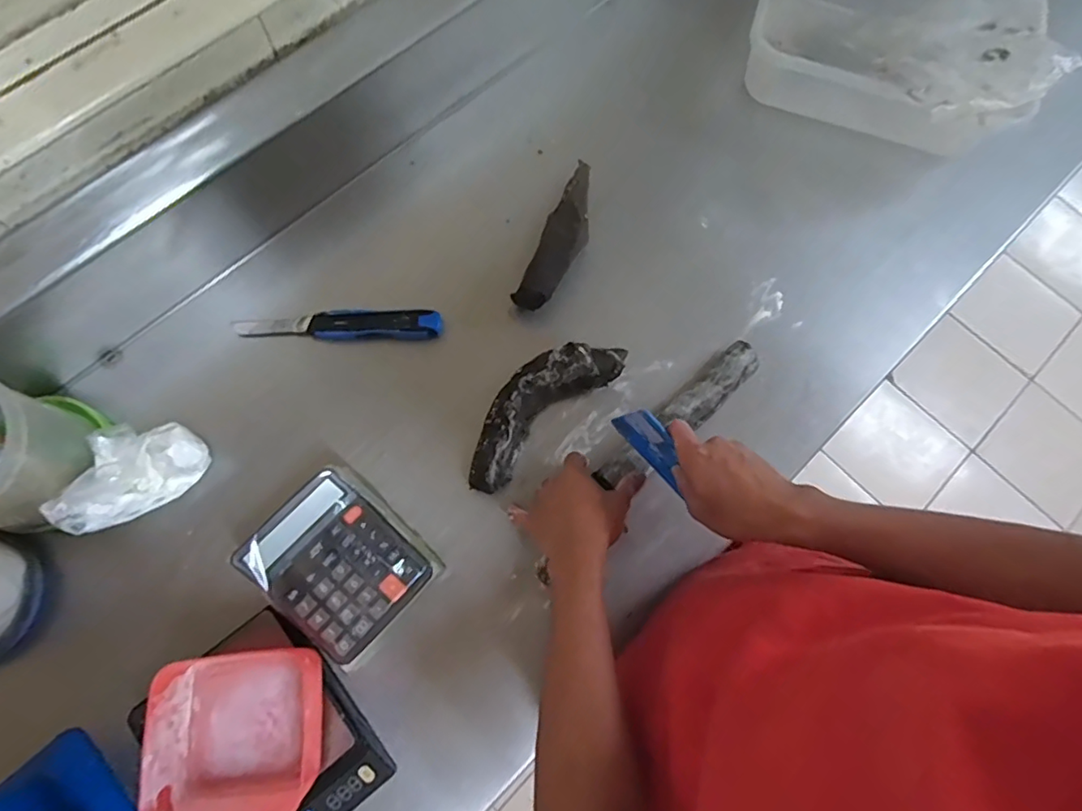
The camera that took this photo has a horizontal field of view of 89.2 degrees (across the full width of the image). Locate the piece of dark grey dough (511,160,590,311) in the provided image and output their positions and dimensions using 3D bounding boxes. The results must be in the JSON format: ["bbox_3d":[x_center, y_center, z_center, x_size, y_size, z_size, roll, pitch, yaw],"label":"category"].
[{"bbox_3d":[0.029,-0.204,0.670,0.049,0.055,0.206,24,75,5],"label":"piece of dark grey dough"}]

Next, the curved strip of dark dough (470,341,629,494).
[{"bbox_3d":[0.000,-0.003,0.618,0.232,0.054,0.077,-43,80,-12],"label":"curved strip of dark dough"}]

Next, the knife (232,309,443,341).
[{"bbox_3d":[-0.239,-0.097,0.650,0.238,0.014,0.039,0,75,-2],"label":"knife"}]

